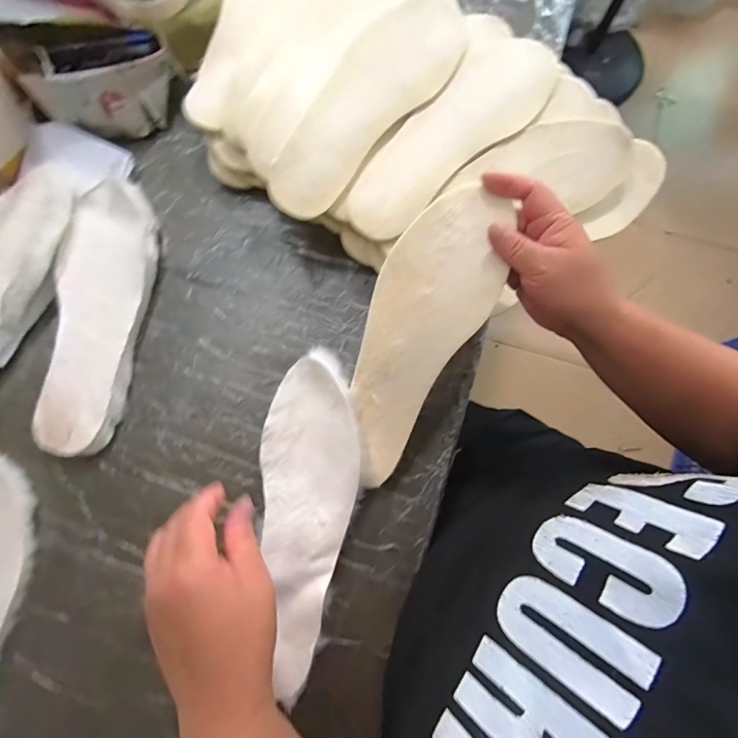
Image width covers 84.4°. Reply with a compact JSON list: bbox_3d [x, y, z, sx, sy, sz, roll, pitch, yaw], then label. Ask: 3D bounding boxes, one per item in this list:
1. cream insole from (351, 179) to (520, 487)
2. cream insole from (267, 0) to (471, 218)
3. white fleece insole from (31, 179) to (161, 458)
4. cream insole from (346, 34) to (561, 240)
[{"bbox_3d":[0.040,-0.025,0.344,0.091,0.016,0.253,22,101,4],"label":"cream insole"},{"bbox_3d":[-0.001,-0.263,0.390,0.089,0.016,0.269,43,83,-1],"label":"cream insole"},{"bbox_3d":[-0.272,-0.057,0.407,0.089,0.021,0.272,7,78,1],"label":"white fleece insole"},{"bbox_3d":[0.085,-0.231,0.400,0.079,0.017,0.264,44,81,-1],"label":"cream insole"}]

